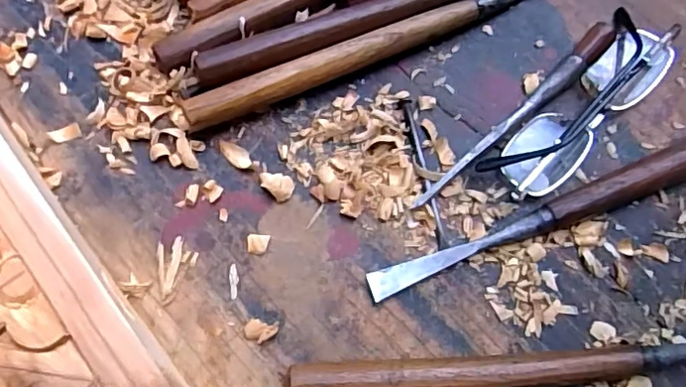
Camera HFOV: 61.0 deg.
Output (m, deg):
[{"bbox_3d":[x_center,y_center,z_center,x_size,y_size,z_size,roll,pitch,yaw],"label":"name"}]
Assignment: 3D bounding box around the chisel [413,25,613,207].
[{"bbox_3d":[0.091,-0.039,0.298,0.139,0.012,0.013,-43,80,-10],"label":"chisel"}]

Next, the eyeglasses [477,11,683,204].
[{"bbox_3d":[0.123,-0.045,0.295,0.121,0.022,0.036,-43,80,-10],"label":"eyeglasses"}]

